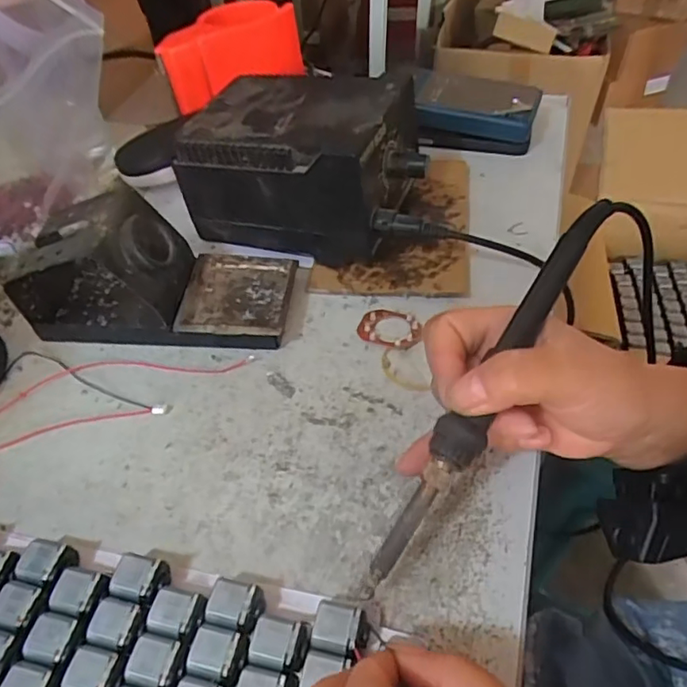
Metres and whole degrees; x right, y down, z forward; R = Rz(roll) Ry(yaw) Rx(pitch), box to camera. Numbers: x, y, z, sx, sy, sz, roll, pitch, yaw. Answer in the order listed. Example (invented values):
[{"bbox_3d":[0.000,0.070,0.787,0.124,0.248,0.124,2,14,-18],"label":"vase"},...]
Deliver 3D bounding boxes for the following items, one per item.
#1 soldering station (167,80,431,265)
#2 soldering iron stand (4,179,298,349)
[{"bbox_3d":[-0.022,-0.129,0.409,0.159,0.093,0.105,16,52,16],"label":"soldering station"},{"bbox_3d":[-0.122,-0.048,0.363,0.170,0.072,0.071,2,49,5],"label":"soldering iron stand"}]

